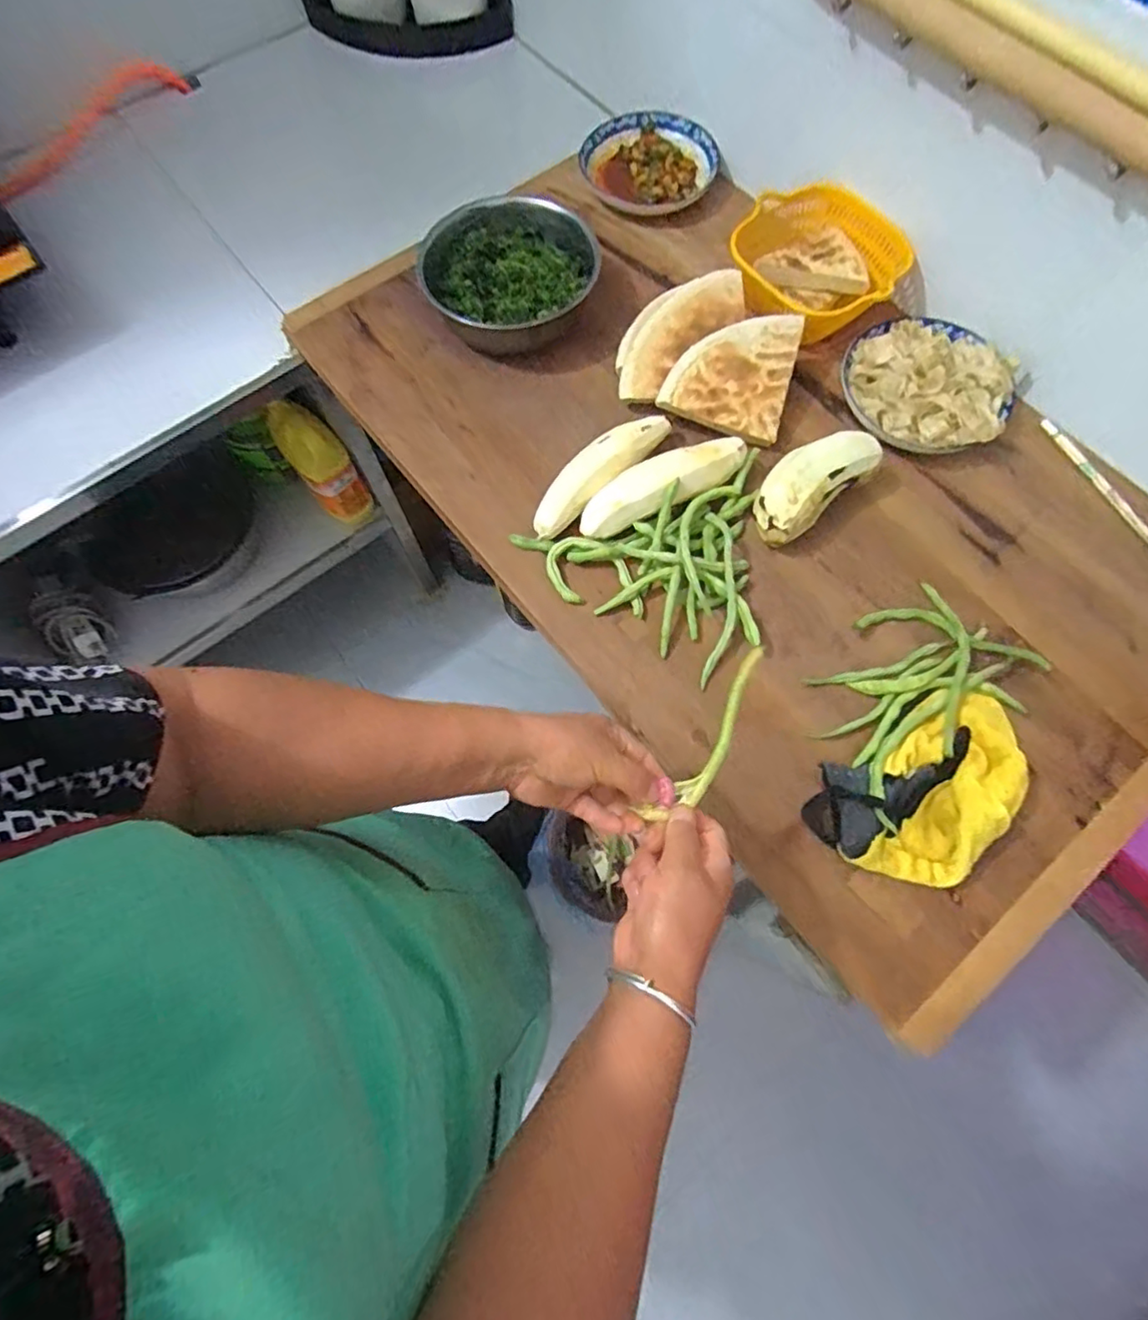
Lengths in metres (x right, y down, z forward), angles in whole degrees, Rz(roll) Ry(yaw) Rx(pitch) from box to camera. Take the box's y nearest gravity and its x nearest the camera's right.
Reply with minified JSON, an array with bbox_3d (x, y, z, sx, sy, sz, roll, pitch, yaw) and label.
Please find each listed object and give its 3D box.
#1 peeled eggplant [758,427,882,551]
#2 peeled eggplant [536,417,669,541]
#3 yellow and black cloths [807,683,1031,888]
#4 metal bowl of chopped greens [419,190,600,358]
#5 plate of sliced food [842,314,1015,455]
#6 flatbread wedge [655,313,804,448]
[{"bbox_3d":[0.237,-0.182,0.621,0.145,0.049,0.068,-40,74,0],"label":"peeled eggplant"},{"bbox_3d":[0.027,-0.198,0.658,0.186,0.044,0.051,-38,74,-12],"label":"peeled eggplant"},{"bbox_3d":[0.309,0.102,0.541,0.130,0.043,0.203,41,75,14],"label":"yellow and black cloths"},{"bbox_3d":[-0.069,-0.442,0.733,0.195,0.069,0.196,0,70,1],"label":"metal bowl of chopped greens"},{"bbox_3d":[0.383,-0.304,0.670,0.155,0.048,0.166,0,70,1],"label":"plate of sliced food"},{"bbox_3d":[0.169,-0.314,0.667,0.128,0.019,0.130,14,93,-5],"label":"flatbread wedge"}]

